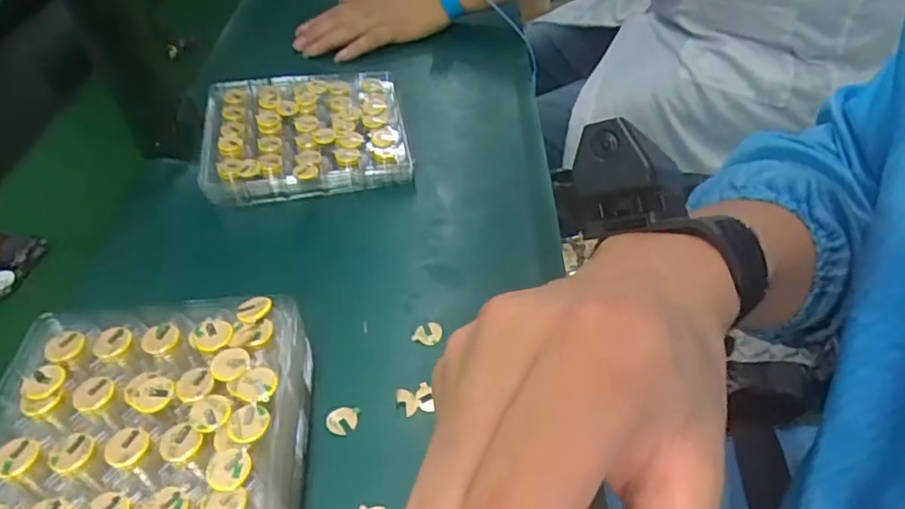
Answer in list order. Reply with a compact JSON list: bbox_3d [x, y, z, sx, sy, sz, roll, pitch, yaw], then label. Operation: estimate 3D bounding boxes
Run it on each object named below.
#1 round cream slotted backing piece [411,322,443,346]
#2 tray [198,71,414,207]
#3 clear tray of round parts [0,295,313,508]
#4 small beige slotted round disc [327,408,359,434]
[{"bbox_3d":[-0.016,0.052,0.403,0.018,0.004,0.018,1,46,-1],"label":"round cream slotted backing piece"},{"bbox_3d":[-0.132,-0.113,0.543,0.171,0.033,0.149,-7,47,-8],"label":"tray"},{"bbox_3d":[-0.156,0.110,0.303,0.157,0.063,0.180,-1,46,-1],"label":"clear tray of round parts"},{"bbox_3d":[-0.066,0.098,0.357,0.019,0.004,0.016,0,46,-1],"label":"small beige slotted round disc"}]

